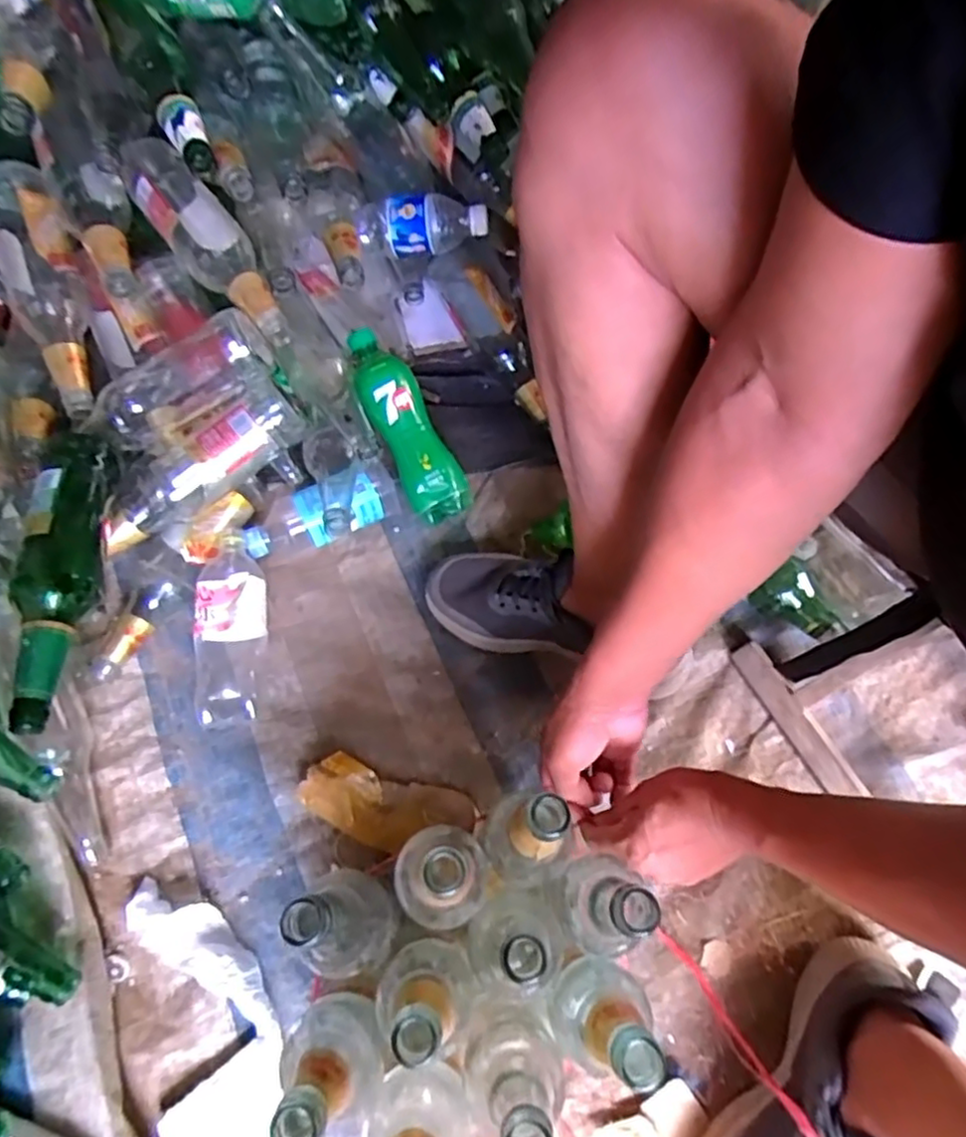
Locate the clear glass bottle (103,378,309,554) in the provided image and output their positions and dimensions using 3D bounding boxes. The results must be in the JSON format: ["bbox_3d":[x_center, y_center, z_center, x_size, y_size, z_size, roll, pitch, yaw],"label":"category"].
[{"bbox_3d":[-0.287,-0.106,0.675,0.226,0.073,0.074,-38,73,-2],"label":"clear glass bottle"}]

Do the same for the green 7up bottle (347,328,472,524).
[{"bbox_3d":[-0.086,-0.158,0.731,0.070,0.055,0.221,-28,95,-15],"label":"green 7up bottle"}]

